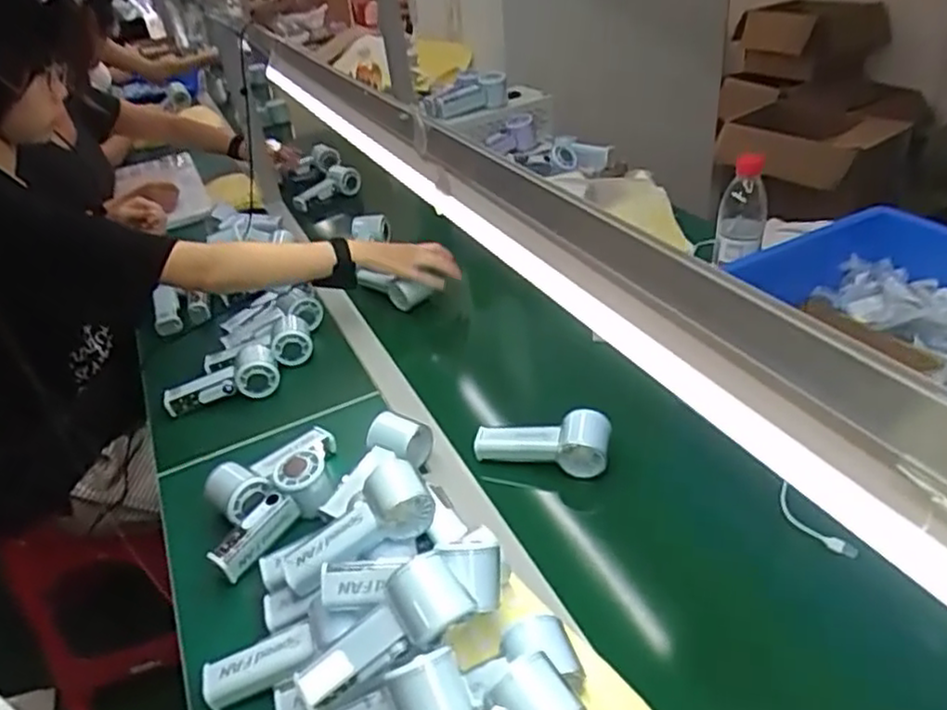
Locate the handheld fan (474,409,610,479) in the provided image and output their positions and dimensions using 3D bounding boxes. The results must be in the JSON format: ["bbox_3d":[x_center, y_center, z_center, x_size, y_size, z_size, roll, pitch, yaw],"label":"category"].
[{"bbox_3d":[0.079,0.103,0.830,0.153,0.059,0.048,-1,34,8],"label":"handheld fan"}]

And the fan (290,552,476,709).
[{"bbox_3d":[-0.076,0.231,0.581,0.163,0.055,0.060,-40,33,10],"label":"fan"}]

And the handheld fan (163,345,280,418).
[{"bbox_3d":[-0.353,0.032,1.001,0.157,0.049,0.070,-12,34,-9],"label":"handheld fan"}]

